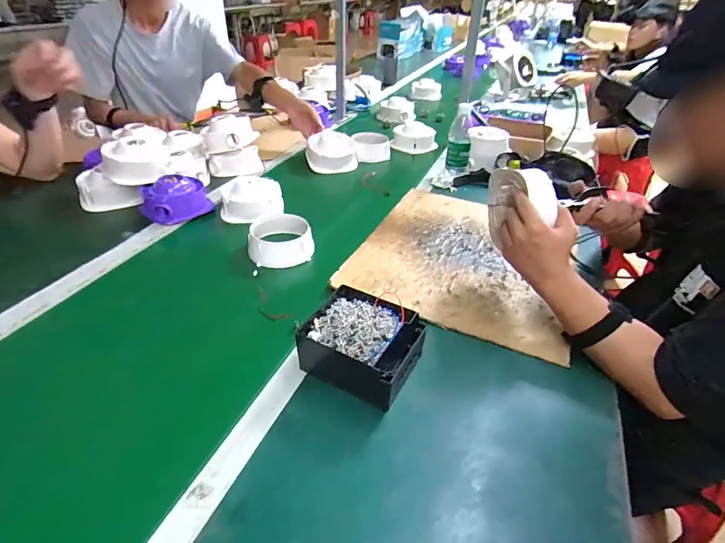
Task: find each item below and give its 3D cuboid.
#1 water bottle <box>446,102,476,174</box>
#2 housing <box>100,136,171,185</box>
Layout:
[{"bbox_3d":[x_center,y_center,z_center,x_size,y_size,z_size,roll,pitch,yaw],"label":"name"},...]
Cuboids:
[{"bbox_3d":[0.262,-0.350,1.102,0.064,0.166,0.056,11,37,11],"label":"water bottle"},{"bbox_3d":[-0.491,-0.248,0.899,0.129,0.069,0.106,-10,38,-17],"label":"housing"}]

